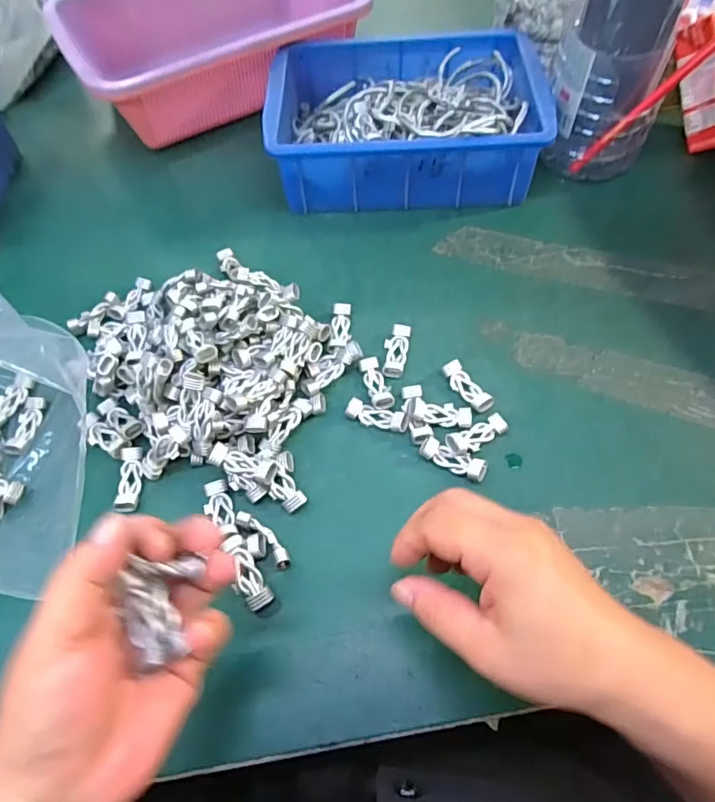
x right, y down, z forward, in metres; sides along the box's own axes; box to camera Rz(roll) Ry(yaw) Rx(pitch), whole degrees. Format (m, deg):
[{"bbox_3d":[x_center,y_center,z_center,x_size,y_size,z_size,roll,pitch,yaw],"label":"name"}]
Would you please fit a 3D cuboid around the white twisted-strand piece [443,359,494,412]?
[{"bbox_3d":[0.080,-0.011,0.382,0.016,0.010,0.043,-31,62,-16],"label":"white twisted-strand piece"}]

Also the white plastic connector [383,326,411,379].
[{"bbox_3d":[0.030,-0.039,0.406,0.018,0.008,0.047,7,58,7],"label":"white plastic connector"}]

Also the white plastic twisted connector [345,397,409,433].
[{"bbox_3d":[0.014,0.011,0.375,0.044,0.008,0.015,15,59,11],"label":"white plastic twisted connector"}]

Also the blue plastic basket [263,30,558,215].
[{"bbox_3d":[0.044,-0.266,0.506,0.237,0.080,0.167,-1,58,2],"label":"blue plastic basket"}]

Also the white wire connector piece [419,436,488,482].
[{"bbox_3d":[0.065,0.038,0.354,0.045,0.009,0.016,24,62,17],"label":"white wire connector piece"}]

